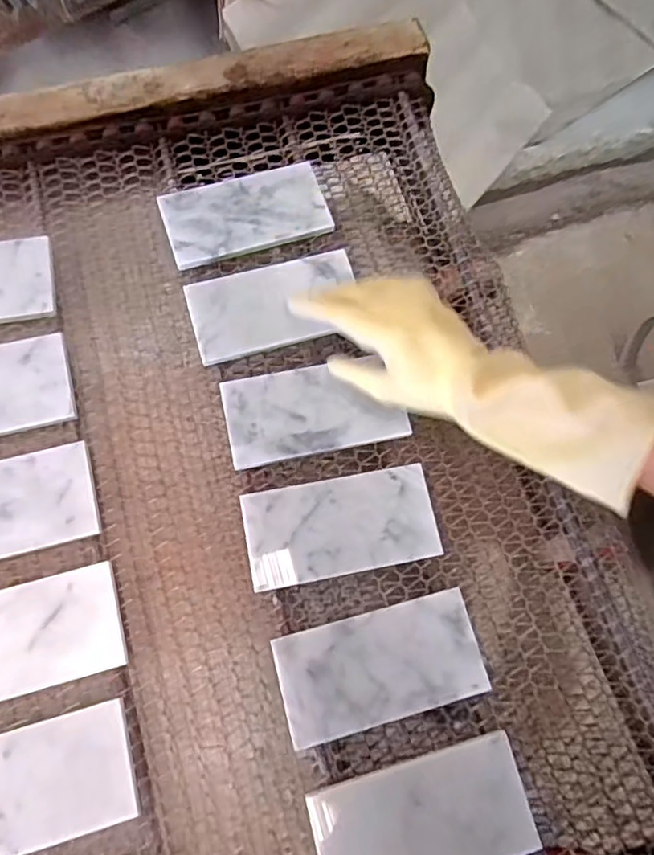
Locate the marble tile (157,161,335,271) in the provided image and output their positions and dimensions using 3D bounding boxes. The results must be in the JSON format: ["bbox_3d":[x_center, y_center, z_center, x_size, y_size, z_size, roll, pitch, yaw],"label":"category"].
[{"bbox_3d":[-0.078,-0.209,0.575,0.155,0.006,0.085,-16,73,-10],"label":"marble tile"}]

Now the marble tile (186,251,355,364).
[{"bbox_3d":[-0.047,-0.113,0.550,0.155,0.009,0.089,-15,69,-10],"label":"marble tile"}]

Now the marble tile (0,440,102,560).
[{"bbox_3d":[-0.265,0.066,0.466,0.153,0.007,0.077,-14,78,-9],"label":"marble tile"}]

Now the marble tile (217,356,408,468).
[{"bbox_3d":[-0.011,-0.016,0.514,0.150,0.007,0.078,-12,77,-6],"label":"marble tile"}]

